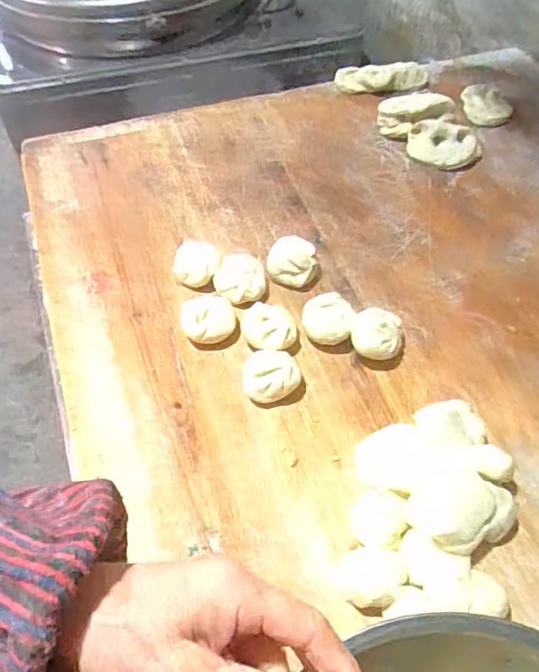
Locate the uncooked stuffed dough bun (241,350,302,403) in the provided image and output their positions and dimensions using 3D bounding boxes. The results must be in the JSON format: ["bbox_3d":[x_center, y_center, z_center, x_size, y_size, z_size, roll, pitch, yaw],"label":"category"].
[{"bbox_3d":[0.001,0.035,0.503,0.052,0.032,0.049,-2,55,-3],"label":"uncooked stuffed dough bun"}]

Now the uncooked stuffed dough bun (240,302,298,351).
[{"bbox_3d":[-0.001,-0.004,0.529,0.051,0.036,0.050,1,54,-1],"label":"uncooked stuffed dough bun"}]

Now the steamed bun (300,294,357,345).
[{"bbox_3d":[0.056,-0.016,0.534,0.048,0.037,0.046,1,54,-1],"label":"steamed bun"}]

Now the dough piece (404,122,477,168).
[{"bbox_3d":[0.218,-0.244,0.704,0.083,0.033,0.054,17,56,11],"label":"dough piece"}]

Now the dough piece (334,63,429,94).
[{"bbox_3d":[0.161,-0.373,0.795,0.127,0.028,0.032,-3,55,-3],"label":"dough piece"}]

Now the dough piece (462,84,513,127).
[{"bbox_3d":[0.299,-0.319,0.764,0.066,0.026,0.080,13,55,8],"label":"dough piece"}]

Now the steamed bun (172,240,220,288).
[{"bbox_3d":[-0.076,-0.074,0.579,0.048,0.035,0.047,-3,55,-4],"label":"steamed bun"}]

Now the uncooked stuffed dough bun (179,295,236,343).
[{"bbox_3d":[-0.060,-0.015,0.537,0.050,0.040,0.041,-5,55,-5],"label":"uncooked stuffed dough bun"}]

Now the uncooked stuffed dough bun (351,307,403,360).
[{"bbox_3d":[0.102,0.001,0.523,0.050,0.039,0.049,10,55,6],"label":"uncooked stuffed dough bun"}]

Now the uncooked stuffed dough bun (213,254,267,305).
[{"bbox_3d":[-0.029,-0.055,0.567,0.052,0.037,0.048,22,57,14],"label":"uncooked stuffed dough bun"}]

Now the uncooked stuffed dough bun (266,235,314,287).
[{"bbox_3d":[0.023,-0.075,0.579,0.050,0.039,0.045,-1,54,-2],"label":"uncooked stuffed dough bun"}]

